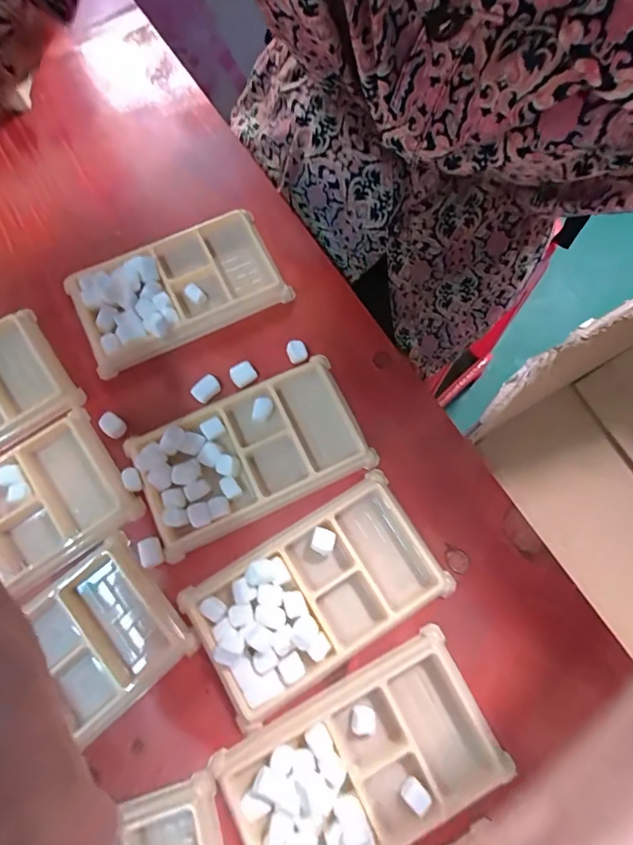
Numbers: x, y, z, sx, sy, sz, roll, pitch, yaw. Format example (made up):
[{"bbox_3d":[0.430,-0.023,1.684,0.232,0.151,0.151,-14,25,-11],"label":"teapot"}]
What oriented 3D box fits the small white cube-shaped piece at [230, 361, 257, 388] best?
[{"bbox_3d":[-0.047,-0.031,0.286,0.015,0.008,0.013,-30,76,-10],"label":"small white cube-shaped piece"}]

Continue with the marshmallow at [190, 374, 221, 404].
[{"bbox_3d":[-0.070,-0.021,0.283,0.018,0.008,0.013,-39,78,-12],"label":"marshmallow"}]

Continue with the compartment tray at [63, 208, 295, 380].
[{"bbox_3d":[-0.094,-0.092,0.298,0.133,0.020,0.077,-26,76,-9],"label":"compartment tray"}]

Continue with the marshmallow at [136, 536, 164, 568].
[{"bbox_3d":[-0.095,0.074,0.253,0.011,0.009,0.015,-19,75,-7],"label":"marshmallow"}]

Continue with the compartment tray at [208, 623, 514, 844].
[{"bbox_3d":[0.025,0.173,0.225,0.132,0.012,0.077,-27,76,-10],"label":"compartment tray"}]

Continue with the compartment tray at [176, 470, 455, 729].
[{"bbox_3d":[-0.001,0.094,0.247,0.138,0.015,0.074,-30,76,-10],"label":"compartment tray"}]

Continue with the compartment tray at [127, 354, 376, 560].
[{"bbox_3d":[-0.041,0.016,0.271,0.135,0.011,0.078,-25,76,-9],"label":"compartment tray"}]

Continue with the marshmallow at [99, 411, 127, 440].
[{"bbox_3d":[-0.126,0.002,0.273,0.014,0.009,0.012,38,75,9],"label":"marshmallow"}]

